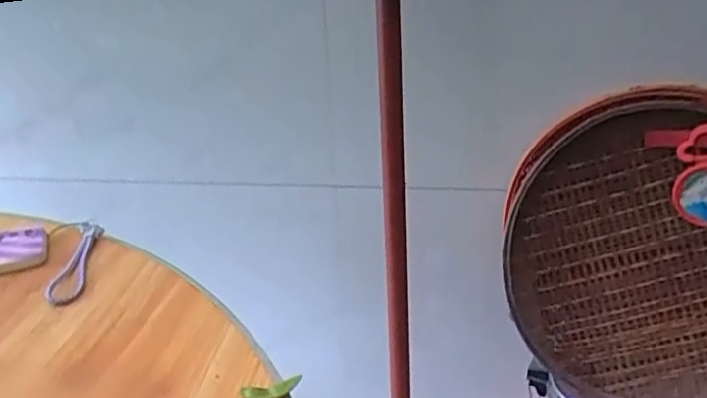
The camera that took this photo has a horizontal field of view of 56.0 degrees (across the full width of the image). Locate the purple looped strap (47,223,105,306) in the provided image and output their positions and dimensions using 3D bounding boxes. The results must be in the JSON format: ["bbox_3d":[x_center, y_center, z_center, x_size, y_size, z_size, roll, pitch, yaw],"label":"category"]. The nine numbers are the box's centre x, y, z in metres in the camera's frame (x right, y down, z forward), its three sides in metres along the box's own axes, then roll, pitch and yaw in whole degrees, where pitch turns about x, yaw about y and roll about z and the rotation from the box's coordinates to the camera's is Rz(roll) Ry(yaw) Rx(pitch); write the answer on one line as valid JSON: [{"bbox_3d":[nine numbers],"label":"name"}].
[{"bbox_3d":[-0.262,0.056,0.627,0.032,0.005,0.148,-9,26,-8],"label":"purple looped strap"}]

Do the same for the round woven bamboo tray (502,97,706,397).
[{"bbox_3d":[0.506,0.093,1.096,0.475,0.053,0.492,-1,79,7],"label":"round woven bamboo tray"}]

